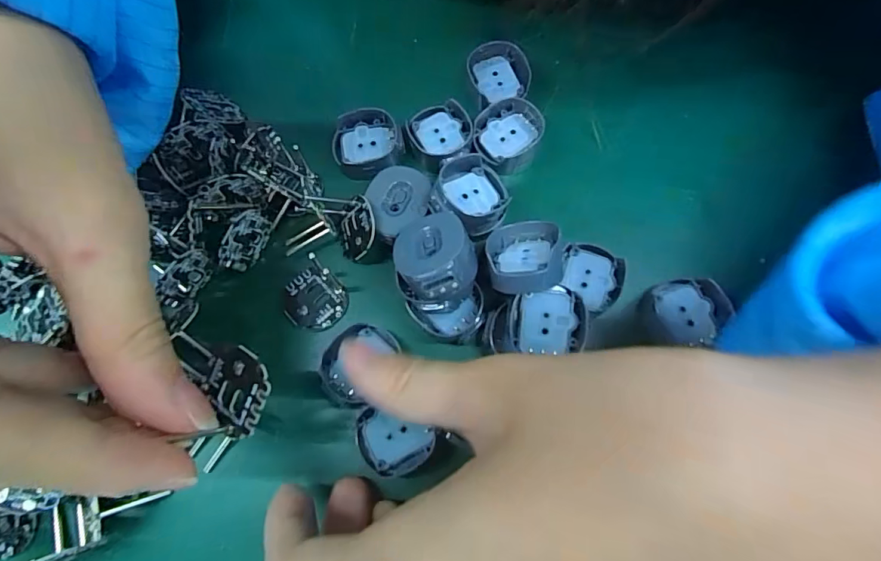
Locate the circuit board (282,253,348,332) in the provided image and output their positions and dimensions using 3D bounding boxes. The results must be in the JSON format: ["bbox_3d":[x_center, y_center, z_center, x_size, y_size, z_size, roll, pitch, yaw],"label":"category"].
[{"bbox_3d":[-0.049,0.007,0.173,0.027,0.004,0.022,43,80,12],"label":"circuit board"}]

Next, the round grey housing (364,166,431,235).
[{"bbox_3d":[-0.016,-0.031,0.174,0.025,0.009,0.023,-1,75,2],"label":"round grey housing"}]

